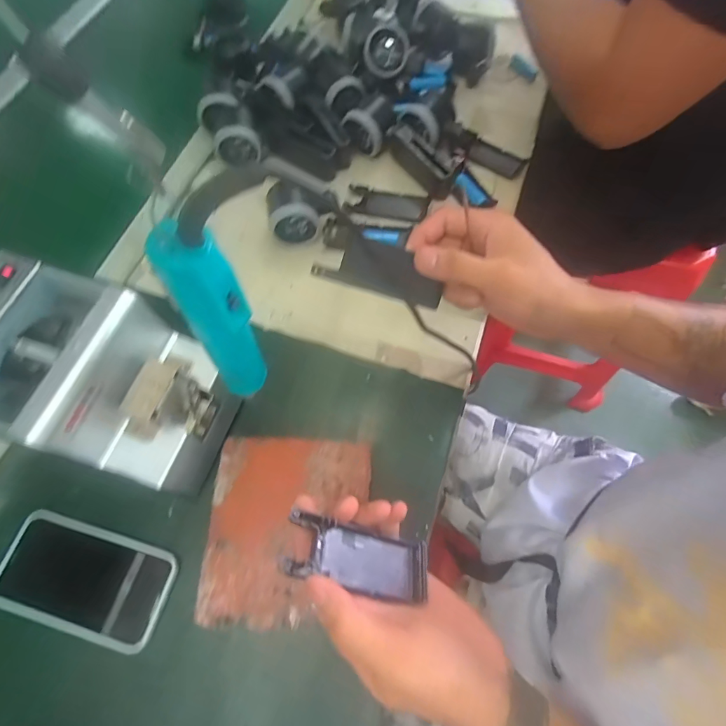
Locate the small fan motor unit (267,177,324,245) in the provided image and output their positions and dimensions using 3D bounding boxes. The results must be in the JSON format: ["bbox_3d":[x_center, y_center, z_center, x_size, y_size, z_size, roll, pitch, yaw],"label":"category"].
[{"bbox_3d":[-0.080,-0.174,0.479,0.057,0.054,0.054,-14,68,-4],"label":"small fan motor unit"}]

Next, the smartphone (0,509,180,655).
[{"bbox_3d":[-0.237,0.183,0.354,0.148,0.006,0.077,15,68,8],"label":"smartphone"}]

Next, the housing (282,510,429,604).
[{"bbox_3d":[-0.003,0.127,0.273,0.099,0.012,0.036,20,38,-19],"label":"housing"}]

